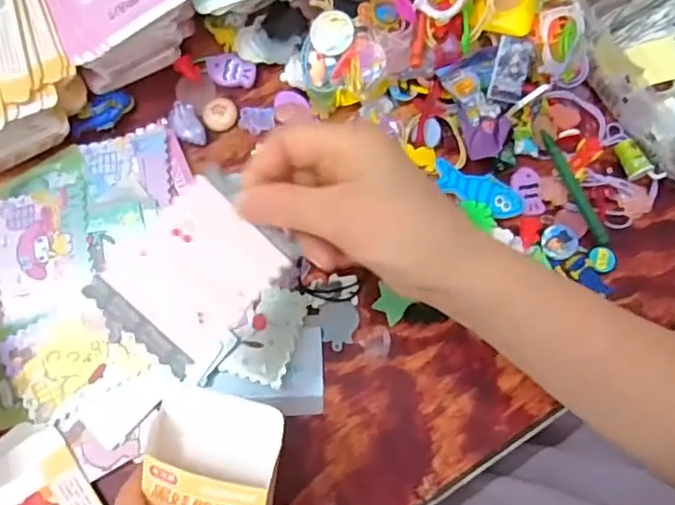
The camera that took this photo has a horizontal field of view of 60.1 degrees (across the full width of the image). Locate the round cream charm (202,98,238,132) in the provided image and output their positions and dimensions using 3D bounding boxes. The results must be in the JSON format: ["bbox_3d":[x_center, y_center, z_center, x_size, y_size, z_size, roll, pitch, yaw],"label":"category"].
[{"bbox_3d":[-0.084,-0.099,0.416,0.023,0.004,0.023,-9,77,-4],"label":"round cream charm"}]

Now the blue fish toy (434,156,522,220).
[{"bbox_3d":[0.098,-0.045,0.404,0.065,0.006,0.028,30,77,5],"label":"blue fish toy"}]

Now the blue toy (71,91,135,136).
[{"bbox_3d":[-0.165,-0.097,0.409,0.045,0.007,0.023,-23,79,-7],"label":"blue toy"}]

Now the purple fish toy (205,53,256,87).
[{"bbox_3d":[-0.077,-0.132,0.423,0.037,0.005,0.022,19,77,2],"label":"purple fish toy"}]

